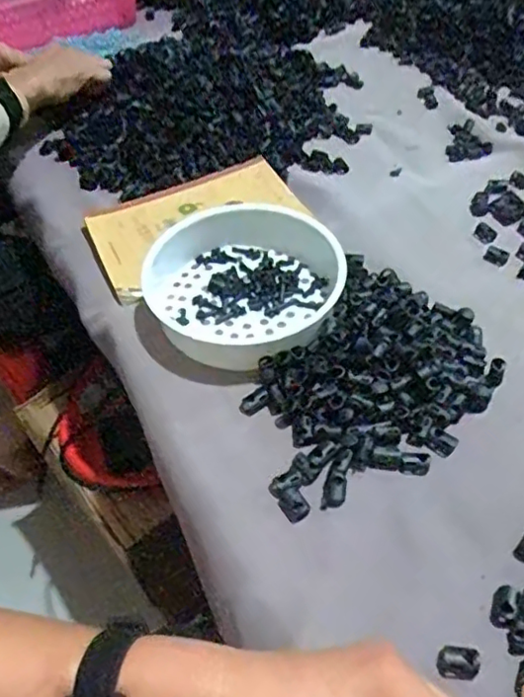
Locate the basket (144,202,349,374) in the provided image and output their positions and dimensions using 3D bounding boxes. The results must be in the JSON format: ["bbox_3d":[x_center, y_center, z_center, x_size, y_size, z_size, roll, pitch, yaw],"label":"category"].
[{"bbox_3d":[-0.008,-0.055,0.507,0.167,0.048,0.158,-24,53,-16],"label":"basket"}]

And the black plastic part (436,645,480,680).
[{"bbox_3d":[0.108,0.174,0.329,0.022,0.008,0.015,3,50,5],"label":"black plastic part"}]

